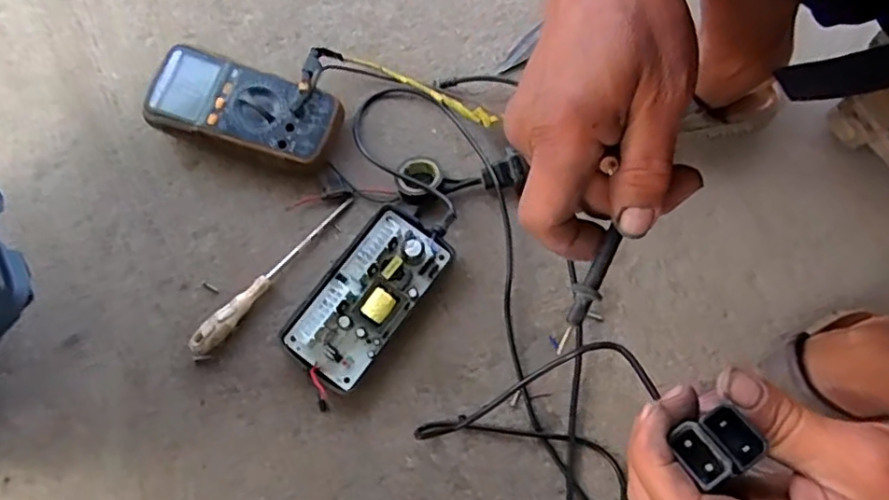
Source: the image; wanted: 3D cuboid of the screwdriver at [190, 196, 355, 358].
[{"bbox_3d":[-0.164,0.023,0.603,0.205,0.025,0.030,-43,78,-8],"label":"screwdriver"}]

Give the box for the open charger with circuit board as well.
[{"bbox_3d":[-0.074,0.043,0.586,0.088,0.039,0.173,36,79,10],"label":"open charger with circuit board"}]

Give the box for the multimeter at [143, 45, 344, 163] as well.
[{"bbox_3d":[-0.203,-0.142,0.633,0.186,0.047,0.095,13,76,5],"label":"multimeter"}]

